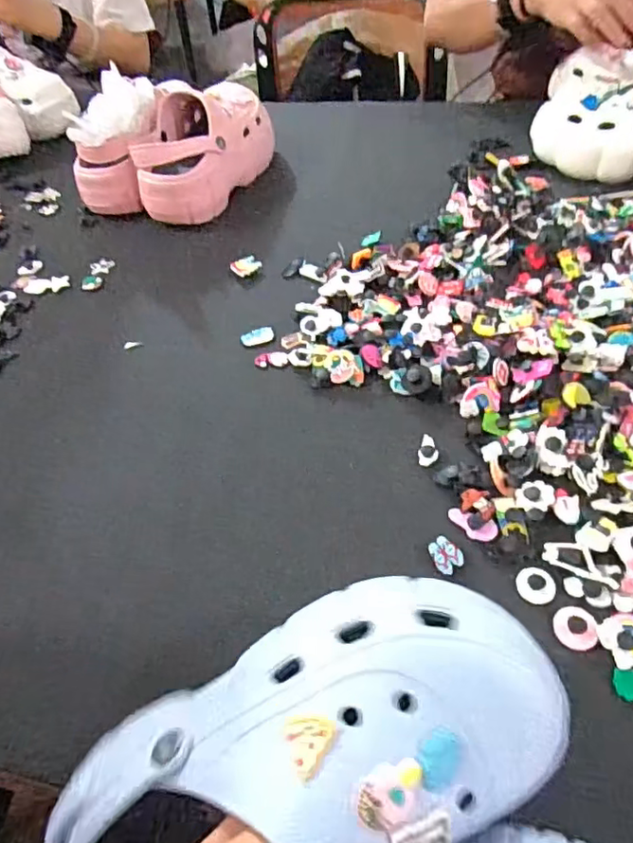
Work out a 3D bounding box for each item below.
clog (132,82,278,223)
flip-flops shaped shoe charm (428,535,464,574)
[{"bbox_3d":[-0.139,-0.351,0.763,0.105,0.102,0.219,10,51,15],"label":"clog"},{"bbox_3d":[0.089,0.092,0.410,0.018,0.007,0.023,-26,51,-14],"label":"flip-flops shaped shoe charm"}]

